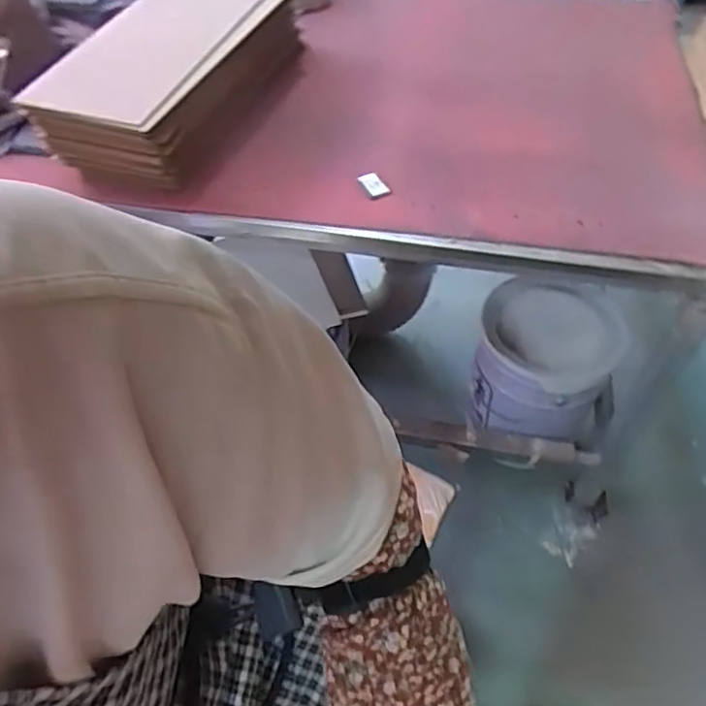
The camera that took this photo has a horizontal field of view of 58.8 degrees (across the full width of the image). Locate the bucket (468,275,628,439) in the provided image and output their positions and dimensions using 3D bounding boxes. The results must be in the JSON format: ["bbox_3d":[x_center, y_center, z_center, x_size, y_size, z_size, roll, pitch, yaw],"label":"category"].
[{"bbox_3d":[0.416,0.019,1.390,0.275,0.261,0.306,14,56,14],"label":"bucket"}]

